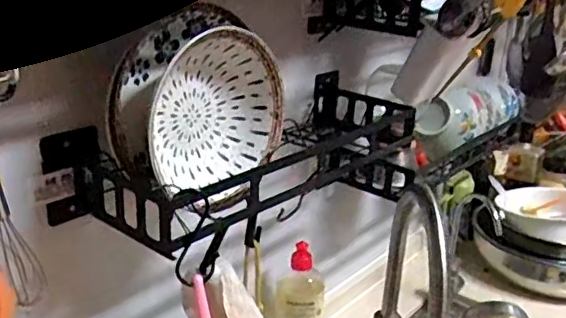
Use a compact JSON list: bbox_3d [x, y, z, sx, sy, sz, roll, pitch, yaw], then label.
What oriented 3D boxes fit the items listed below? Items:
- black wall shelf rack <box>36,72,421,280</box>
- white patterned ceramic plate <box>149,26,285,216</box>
[{"bbox_3d":[-0.017,0.017,0.713,0.177,0.154,0.506,19,25,36],"label":"black wall shelf rack"},{"bbox_3d":[-0.062,-0.041,0.580,0.060,0.157,0.147,20,26,38],"label":"white patterned ceramic plate"}]

